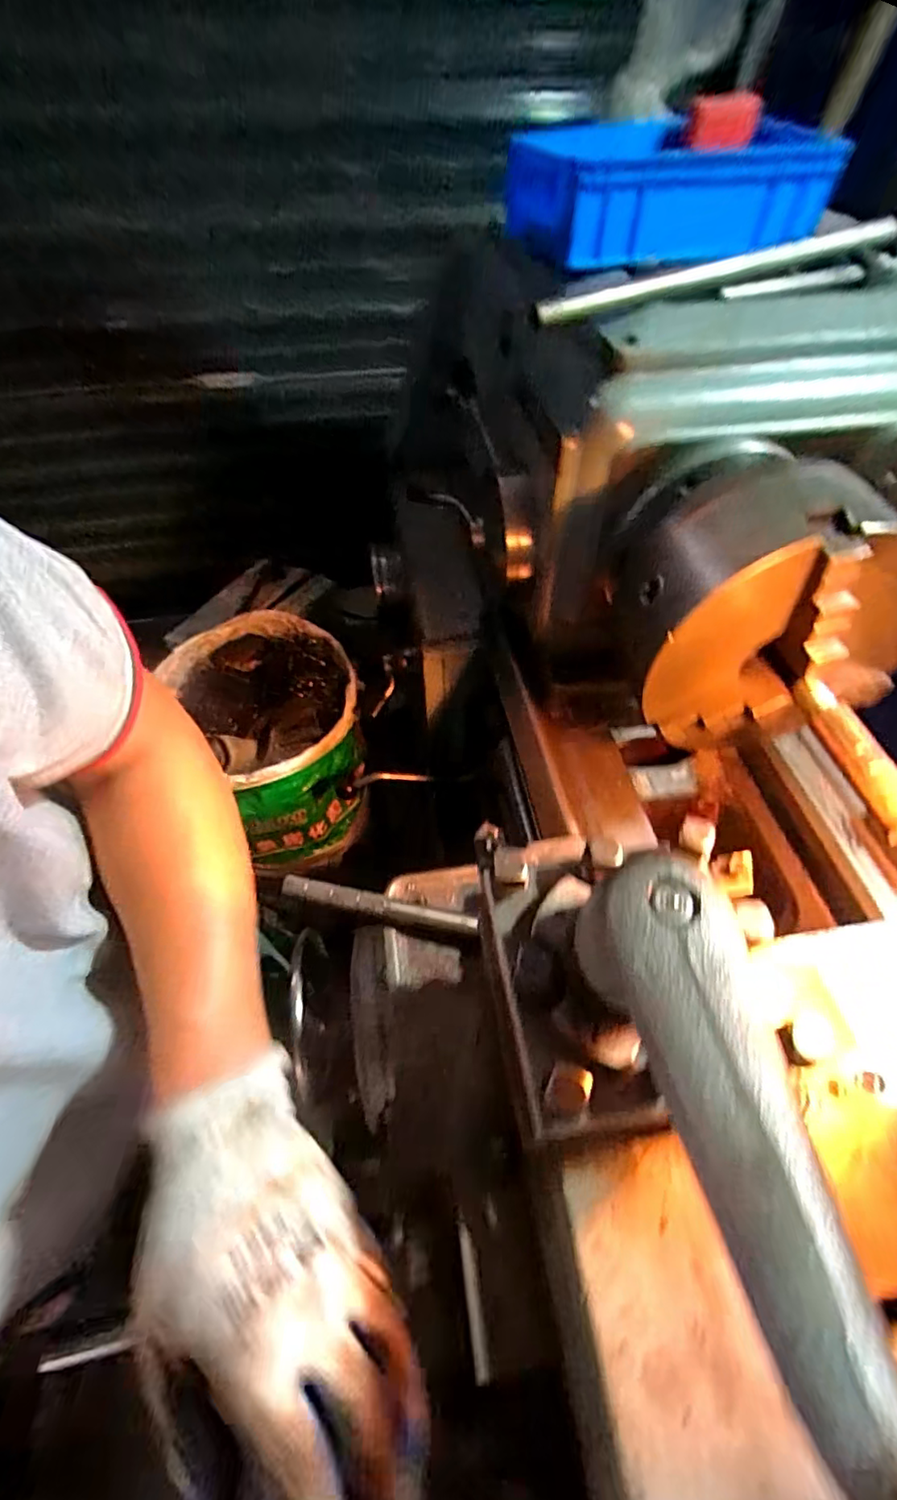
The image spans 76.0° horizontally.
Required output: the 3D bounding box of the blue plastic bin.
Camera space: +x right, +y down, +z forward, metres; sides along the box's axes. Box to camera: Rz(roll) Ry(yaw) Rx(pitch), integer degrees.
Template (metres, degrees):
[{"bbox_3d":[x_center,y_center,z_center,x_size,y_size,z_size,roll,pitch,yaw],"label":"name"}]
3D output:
[{"bbox_3d":[0.218,-0.599,0.602,0.270,0.100,0.259,-14,53,-11],"label":"blue plastic bin"}]

